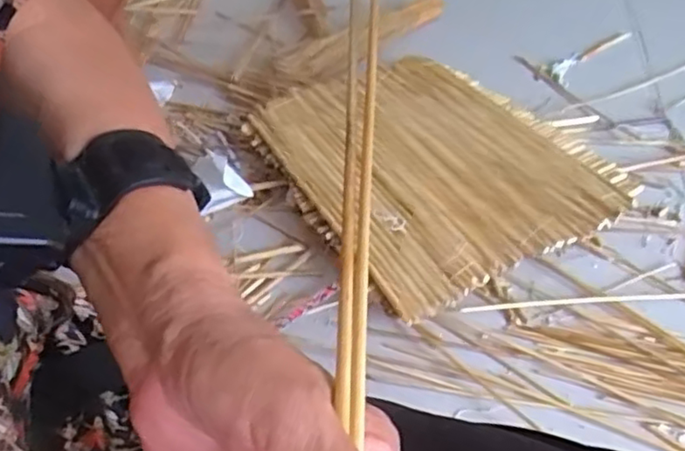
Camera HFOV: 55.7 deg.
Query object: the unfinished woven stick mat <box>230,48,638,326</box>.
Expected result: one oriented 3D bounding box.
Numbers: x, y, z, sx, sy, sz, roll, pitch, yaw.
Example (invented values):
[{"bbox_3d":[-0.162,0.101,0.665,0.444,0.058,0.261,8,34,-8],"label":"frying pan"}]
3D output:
[{"bbox_3d":[0.138,-0.107,1.014,0.426,0.030,0.482,-23,49,-20],"label":"unfinished woven stick mat"}]

